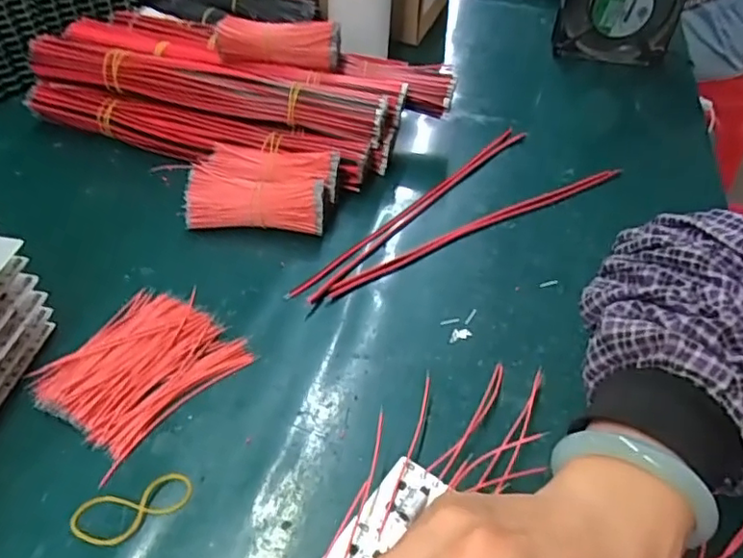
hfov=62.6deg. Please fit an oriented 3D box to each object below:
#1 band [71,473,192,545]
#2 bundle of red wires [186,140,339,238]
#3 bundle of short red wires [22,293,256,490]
[{"bbox_3d":[-0.115,0.111,0.295,0.055,0.004,0.026,-14,46,-18],"label":"band"},{"bbox_3d":[-0.080,-0.067,0.458,0.105,0.040,0.063,5,44,1],"label":"bundle of red wires"},{"bbox_3d":[-0.135,0.048,0.356,0.088,0.012,0.101,31,50,26],"label":"bundle of short red wires"}]

